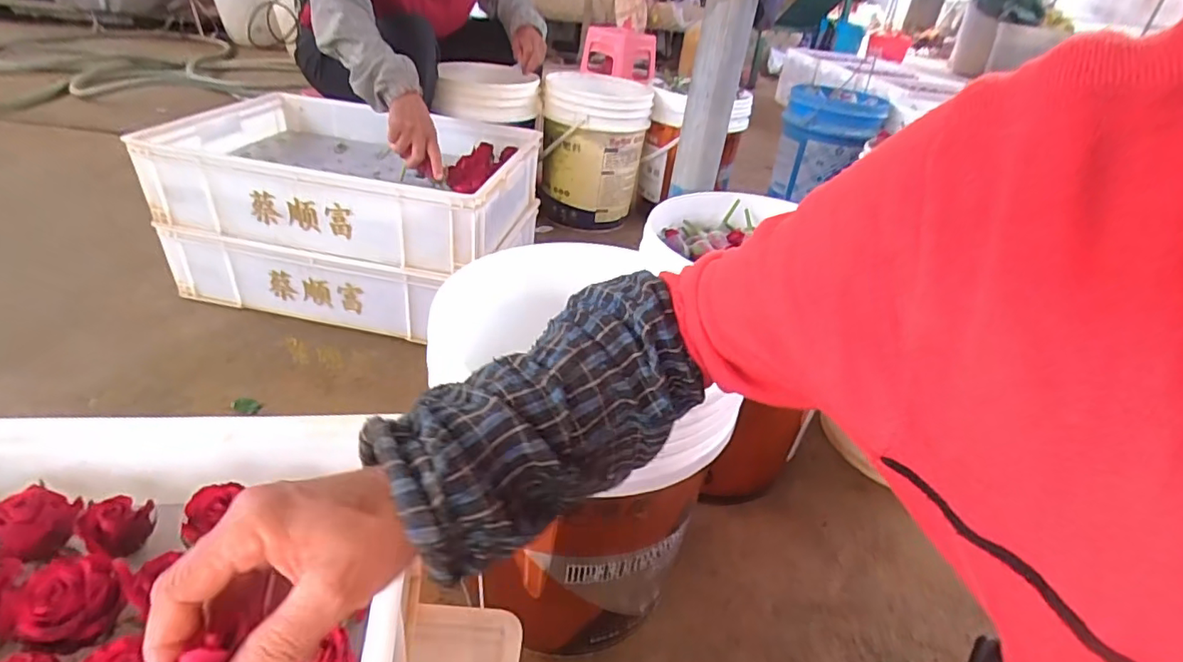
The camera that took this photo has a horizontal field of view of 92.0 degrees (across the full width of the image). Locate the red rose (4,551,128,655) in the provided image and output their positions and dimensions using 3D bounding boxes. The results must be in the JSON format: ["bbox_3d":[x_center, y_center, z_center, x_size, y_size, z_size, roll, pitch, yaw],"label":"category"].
[{"bbox_3d":[-0.330,0.169,0.361,0.043,0.042,0.052,30,40,30],"label":"red rose"}]

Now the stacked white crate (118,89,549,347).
[{"bbox_3d":[-0.461,-0.259,1.182,0.633,0.287,0.446,10,34,3],"label":"stacked white crate"}]

